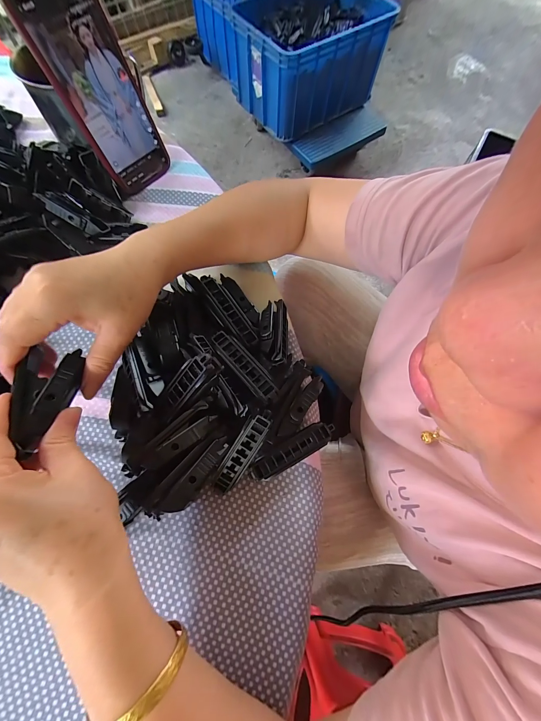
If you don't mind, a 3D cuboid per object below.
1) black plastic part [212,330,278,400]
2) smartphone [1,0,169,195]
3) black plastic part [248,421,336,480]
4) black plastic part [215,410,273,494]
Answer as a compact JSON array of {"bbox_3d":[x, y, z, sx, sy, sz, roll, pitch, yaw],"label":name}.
[{"bbox_3d":[-0.023,0.003,0.230,0.019,0.011,0.074,-36,78,-13],"label":"black plastic part"},{"bbox_3d":[-0.165,-0.264,0.279,0.076,0.156,0.011,-44,58,-15],"label":"smartphone"},{"bbox_3d":[0.019,0.076,0.235,0.077,0.004,0.020,-27,75,-13],"label":"black plastic part"},{"bbox_3d":[-0.022,0.074,0.223,0.018,0.008,0.076,32,97,8],"label":"black plastic part"}]

